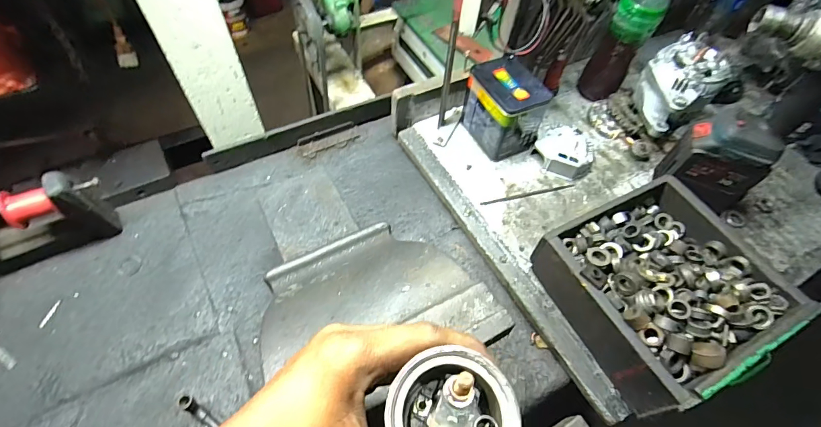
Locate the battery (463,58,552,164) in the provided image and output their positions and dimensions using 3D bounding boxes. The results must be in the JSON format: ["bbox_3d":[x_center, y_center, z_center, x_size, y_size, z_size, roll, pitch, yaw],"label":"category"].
[{"bbox_3d":[0.165,-0.185,0.707,0.097,0.129,0.127,-24,61,-18],"label":"battery"}]

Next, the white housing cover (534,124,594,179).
[{"bbox_3d":[0.286,-0.115,0.726,0.112,0.037,0.101,-32,64,-22],"label":"white housing cover"}]

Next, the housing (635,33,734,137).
[{"bbox_3d":[0.487,-0.236,0.724,0.130,0.105,0.116,-25,62,-19],"label":"housing"}]

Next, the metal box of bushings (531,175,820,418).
[{"bbox_3d":[0.345,0.096,0.545,0.245,0.114,0.239,-22,61,-17],"label":"metal box of bushings"}]

